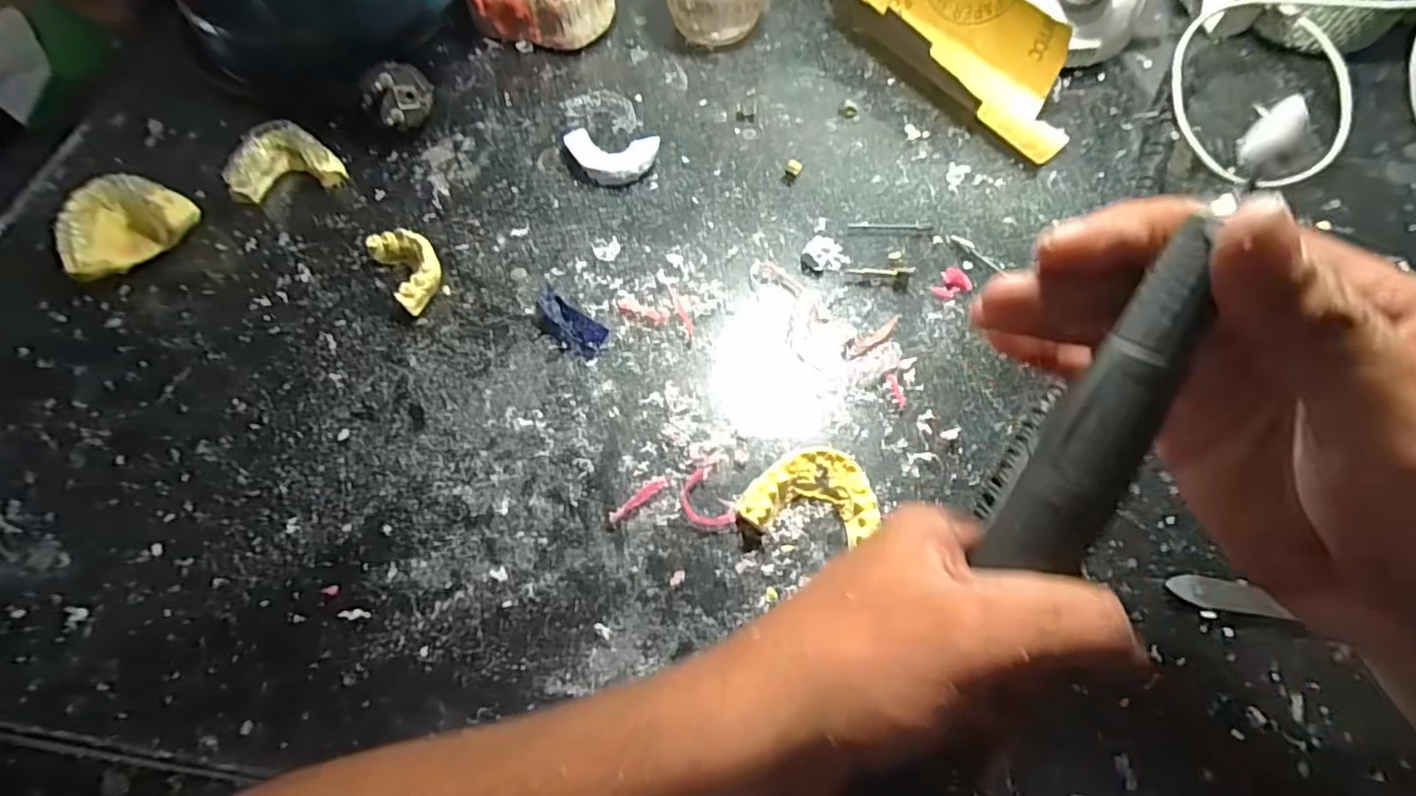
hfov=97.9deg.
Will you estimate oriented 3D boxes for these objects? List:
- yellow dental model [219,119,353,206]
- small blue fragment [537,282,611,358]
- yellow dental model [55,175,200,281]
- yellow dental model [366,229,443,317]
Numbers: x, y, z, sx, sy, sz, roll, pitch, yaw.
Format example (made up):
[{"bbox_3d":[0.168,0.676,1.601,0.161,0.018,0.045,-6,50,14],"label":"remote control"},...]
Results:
[{"bbox_3d":[-0.248,-0.140,0.362,0.057,0.022,0.042,-14,65,-6],"label":"yellow dental model"},{"bbox_3d":[-0.073,-0.040,0.320,0.047,0.004,0.018,37,71,16],"label":"small blue fragment"},{"bbox_3d":[-0.317,-0.097,0.339,0.061,0.026,0.056,-35,69,-14],"label":"yellow dental model"},{"bbox_3d":[-0.157,-0.069,0.328,0.027,0.016,0.047,-33,68,-13],"label":"yellow dental model"}]

